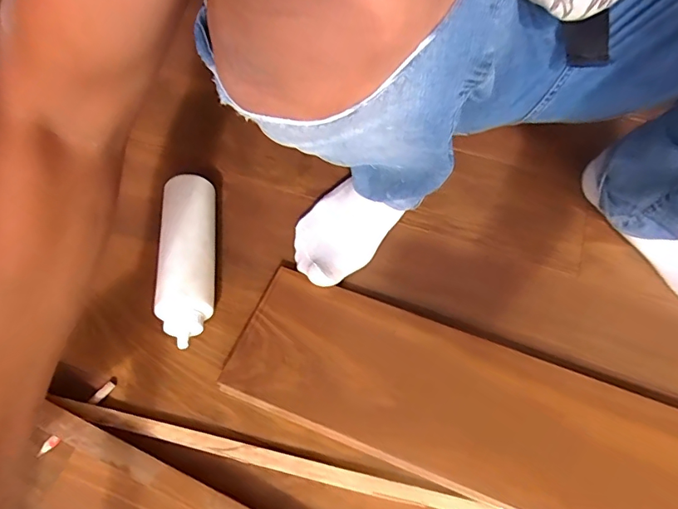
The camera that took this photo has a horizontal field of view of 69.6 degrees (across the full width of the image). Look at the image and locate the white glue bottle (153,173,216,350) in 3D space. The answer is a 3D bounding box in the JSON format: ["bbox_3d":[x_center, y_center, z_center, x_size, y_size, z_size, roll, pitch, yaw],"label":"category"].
[{"bbox_3d":[-0.177,0.002,0.574,0.061,0.060,0.208,-5,59,-4],"label":"white glue bottle"}]

